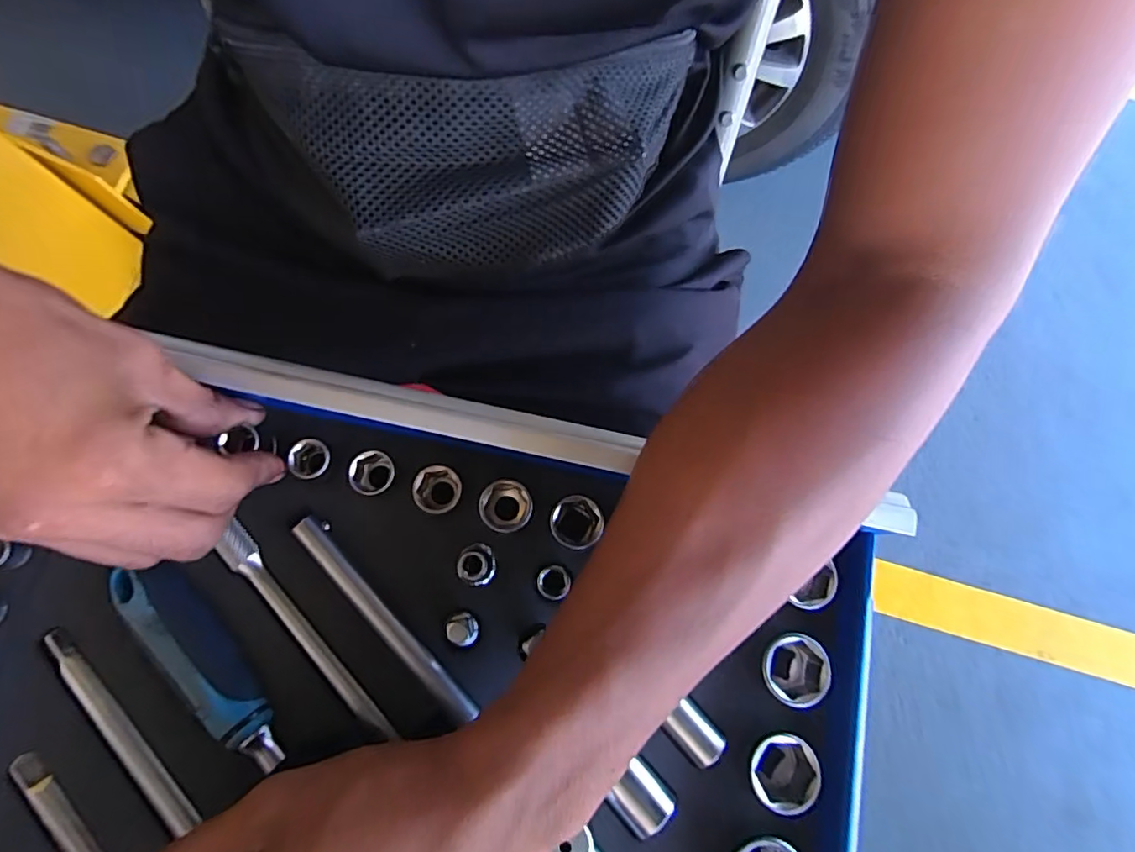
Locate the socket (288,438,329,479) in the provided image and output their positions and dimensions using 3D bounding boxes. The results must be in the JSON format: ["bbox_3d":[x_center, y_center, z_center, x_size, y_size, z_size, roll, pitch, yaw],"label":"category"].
[{"bbox_3d":[-0.128,0.018,0.287,0.019,0.020,0.019,0,76,-1],"label":"socket"}]

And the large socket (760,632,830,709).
[{"bbox_3d":[0.108,0.118,0.279,0.030,0.029,0.031,-1,76,-2],"label":"large socket"}]

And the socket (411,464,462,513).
[{"bbox_3d":[-0.065,0.033,0.287,0.023,0.022,0.023,0,76,-1],"label":"socket"}]

